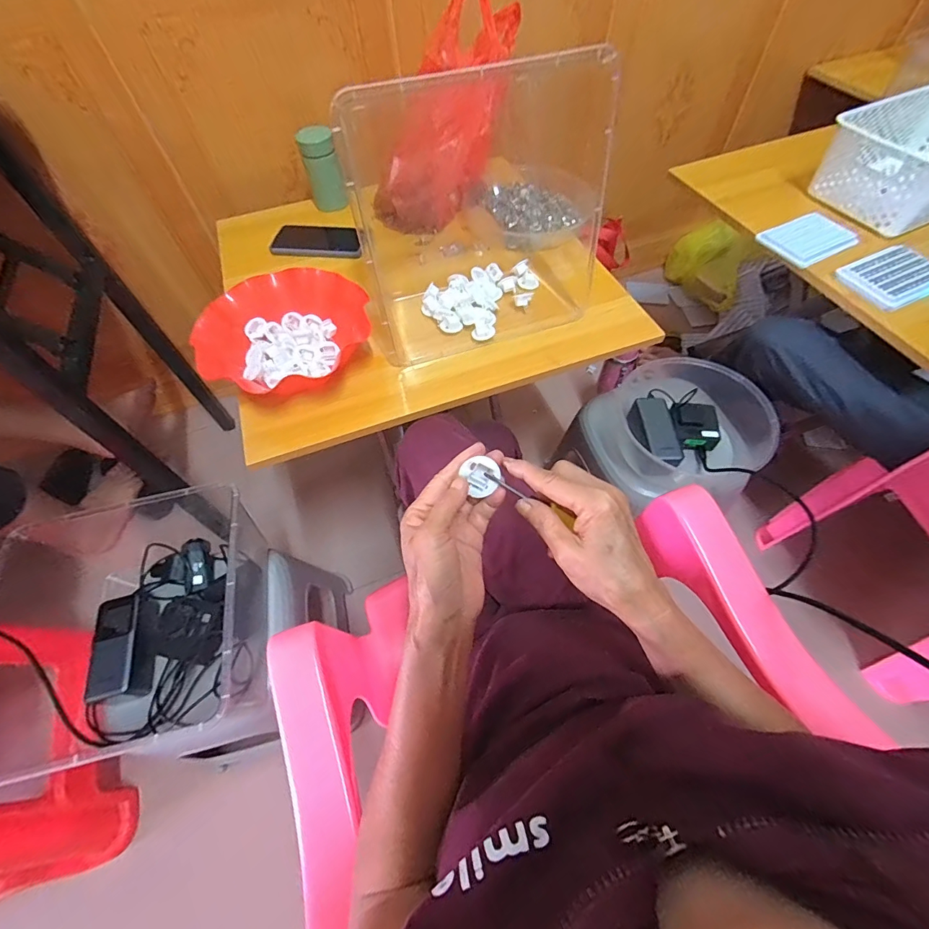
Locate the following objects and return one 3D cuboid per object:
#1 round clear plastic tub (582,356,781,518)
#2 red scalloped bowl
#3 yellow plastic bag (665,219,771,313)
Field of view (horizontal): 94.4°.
[{"bbox_3d":[0.359,-0.064,0.740,0.257,0.111,0.234,-14,59,-6],"label":"round clear plastic tub"},{"bbox_3d":[-0.246,-0.177,0.596,0.200,0.063,0.205,-1,59,2],"label":"red scalloped bowl"},{"bbox_3d":[0.717,-0.597,1.298,0.274,0.216,0.113,40,68,23],"label":"yellow plastic bag"}]

